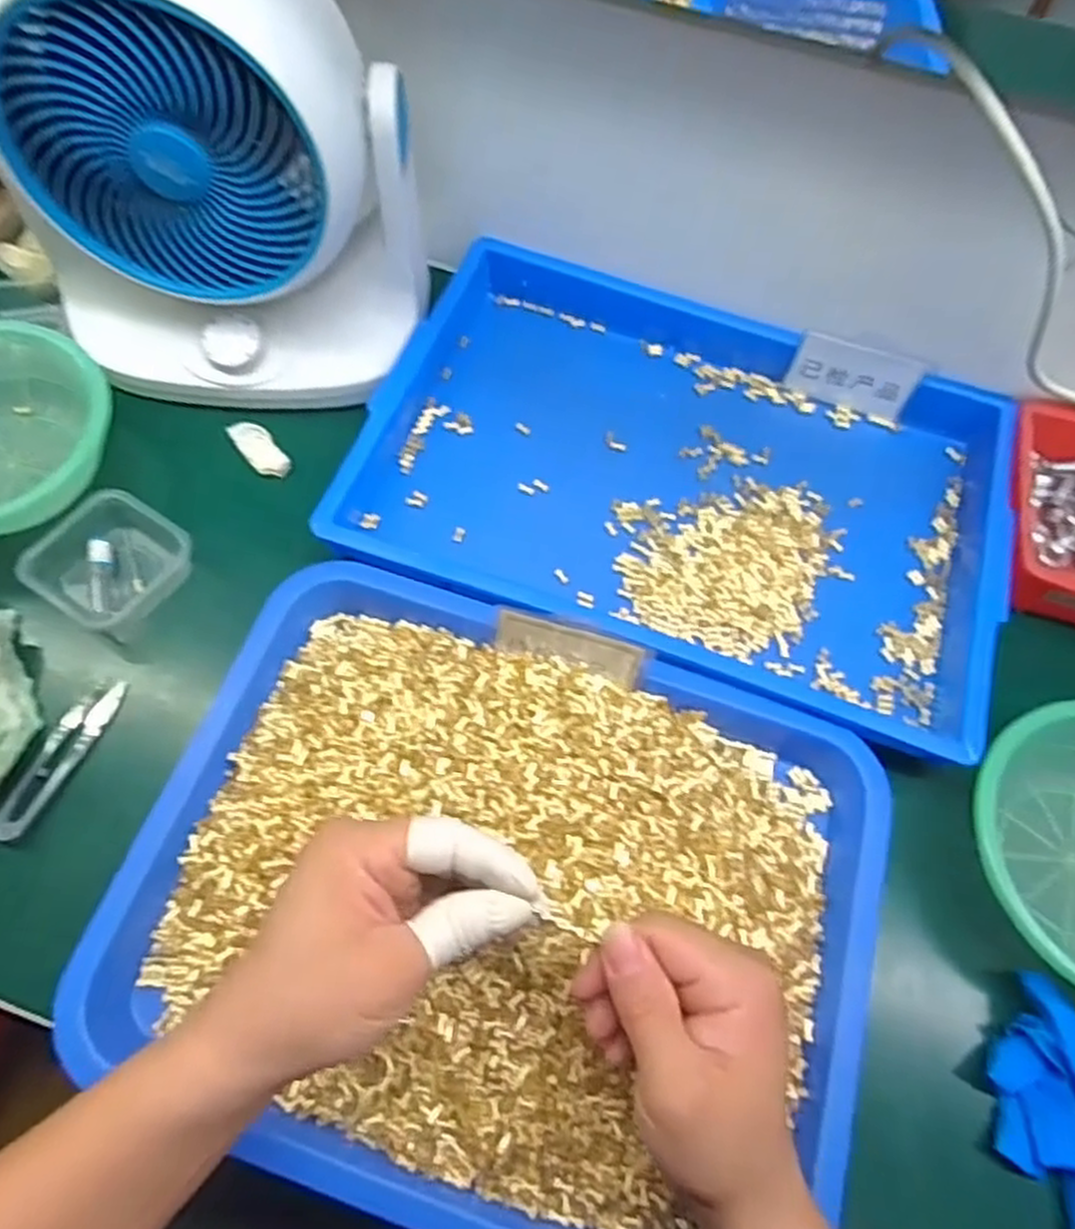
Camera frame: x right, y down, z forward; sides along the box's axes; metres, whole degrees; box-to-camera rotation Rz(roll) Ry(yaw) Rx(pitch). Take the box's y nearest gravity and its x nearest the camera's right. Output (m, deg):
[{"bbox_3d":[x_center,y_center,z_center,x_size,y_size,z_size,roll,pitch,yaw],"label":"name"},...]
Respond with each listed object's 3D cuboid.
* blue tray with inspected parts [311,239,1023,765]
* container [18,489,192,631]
[{"bbox_3d":[0.107,-0.108,0.544,0.426,0.044,0.310,20,66,6],"label":"blue tray with inspected parts"},{"bbox_3d":[-0.272,-0.030,0.496,0.084,0.038,0.080,34,68,12],"label":"container"}]

